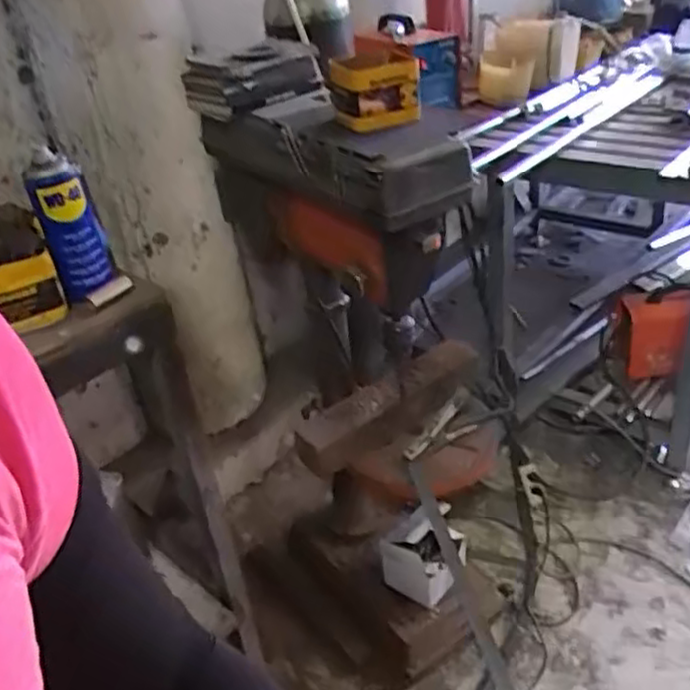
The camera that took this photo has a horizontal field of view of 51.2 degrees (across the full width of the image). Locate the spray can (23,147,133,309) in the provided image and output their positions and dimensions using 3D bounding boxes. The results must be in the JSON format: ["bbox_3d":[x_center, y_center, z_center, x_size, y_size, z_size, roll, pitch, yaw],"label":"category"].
[{"bbox_3d":[-0.341,-0.145,0.913,0.076,0.182,0.062,-25,37,-23],"label":"spray can"}]

